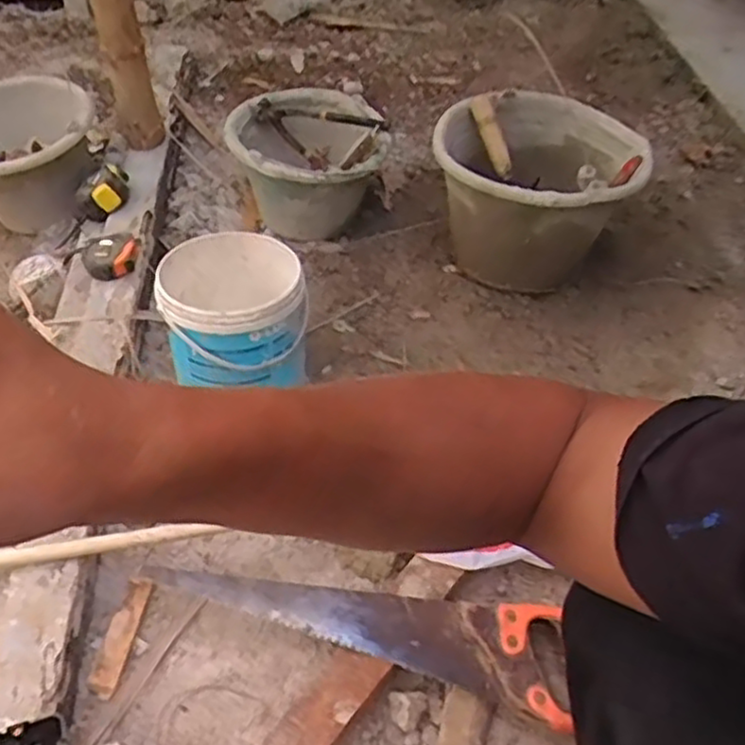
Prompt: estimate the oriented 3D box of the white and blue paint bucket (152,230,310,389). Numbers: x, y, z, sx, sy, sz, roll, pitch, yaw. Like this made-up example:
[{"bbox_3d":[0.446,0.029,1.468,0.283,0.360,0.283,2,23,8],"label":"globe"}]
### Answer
[{"bbox_3d":[-0.173,-0.072,0.930,0.173,0.157,0.189,-12,49,-9],"label":"white and blue paint bucket"}]

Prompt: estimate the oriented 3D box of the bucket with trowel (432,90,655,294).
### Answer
[{"bbox_3d":[0.243,-0.270,1.090,0.290,0.214,0.299,10,49,11],"label":"bucket with trowel"}]

